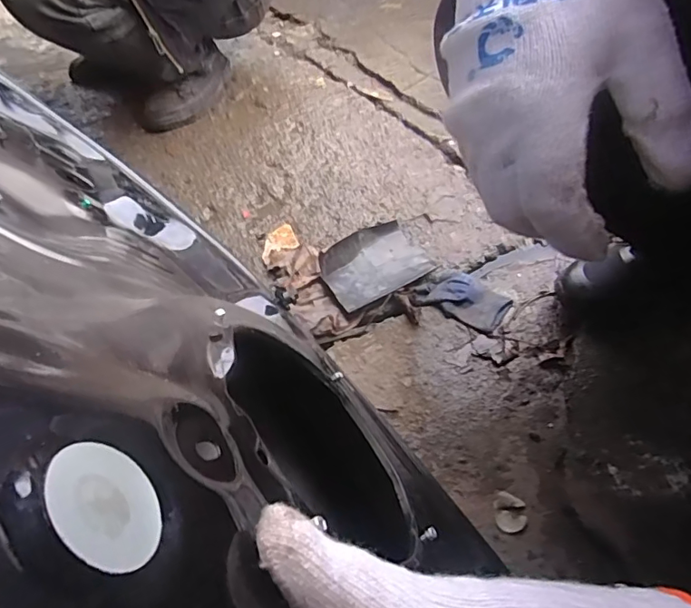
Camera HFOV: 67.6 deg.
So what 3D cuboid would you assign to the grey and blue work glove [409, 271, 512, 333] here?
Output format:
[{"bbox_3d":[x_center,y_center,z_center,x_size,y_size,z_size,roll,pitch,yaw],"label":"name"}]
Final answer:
[{"bbox_3d":[0.149,-0.007,0.645,0.087,0.013,0.101,-35,55,-23],"label":"grey and blue work glove"}]

